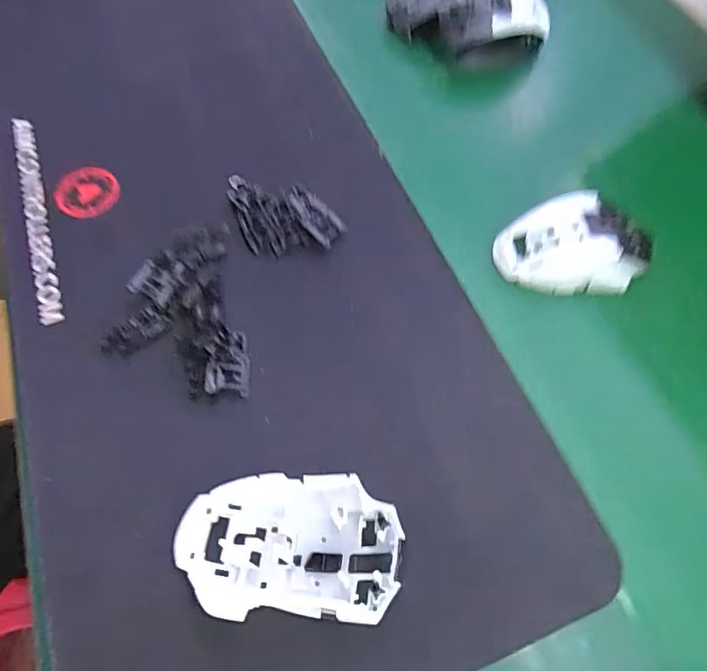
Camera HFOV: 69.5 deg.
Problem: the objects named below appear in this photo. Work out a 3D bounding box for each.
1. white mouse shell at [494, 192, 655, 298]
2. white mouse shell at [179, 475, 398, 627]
[{"bbox_3d":[0.155,-0.066,0.378,0.115,0.033,0.062,-2,63,1],"label":"white mouse shell"},{"bbox_3d":[-0.034,0.111,0.270,0.113,0.043,0.069,0,63,2],"label":"white mouse shell"}]

